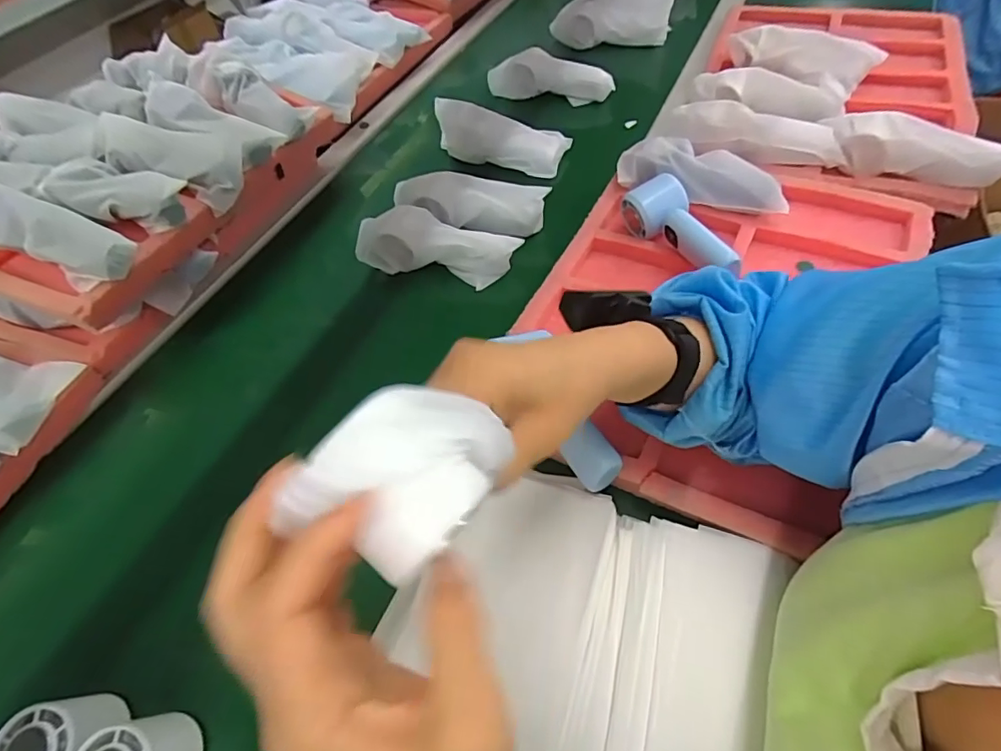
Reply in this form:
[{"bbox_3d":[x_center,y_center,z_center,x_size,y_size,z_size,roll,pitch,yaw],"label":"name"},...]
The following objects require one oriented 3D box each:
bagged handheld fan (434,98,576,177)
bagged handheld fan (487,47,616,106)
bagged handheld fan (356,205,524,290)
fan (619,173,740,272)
[{"bbox_3d":[-0.004,-0.325,0.723,0.185,0.053,0.067,19,59,3],"label":"bagged handheld fan"},{"bbox_3d":[0.079,-0.466,0.821,0.193,0.077,0.040,8,57,11],"label":"bagged handheld fan"},{"bbox_3d":[-0.073,-0.154,0.612,0.185,0.049,0.066,11,58,13],"label":"bagged handheld fan"},{"bbox_3d":[0.185,-0.151,0.543,0.062,0.044,0.133,-18,56,-7],"label":"fan"}]

